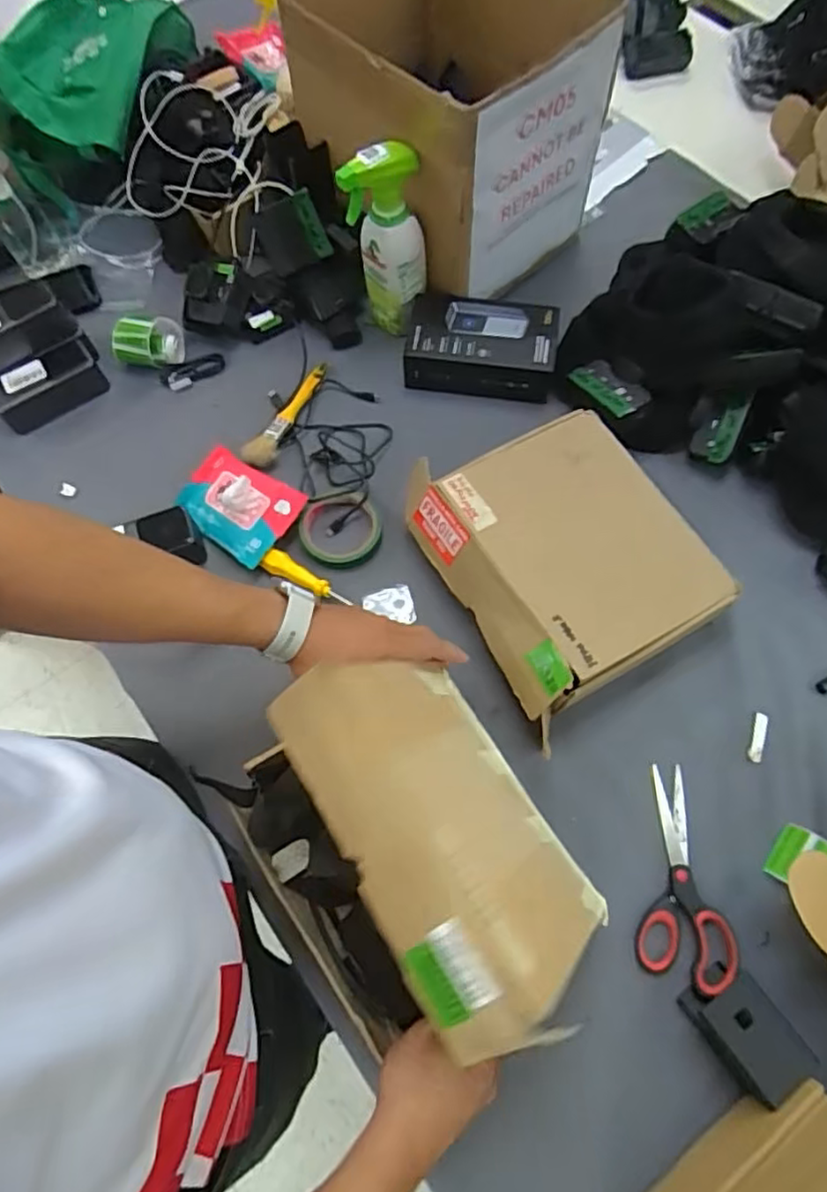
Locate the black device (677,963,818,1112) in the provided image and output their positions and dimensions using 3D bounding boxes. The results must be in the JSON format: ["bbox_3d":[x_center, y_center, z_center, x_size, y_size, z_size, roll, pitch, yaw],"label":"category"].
[{"bbox_3d":[0.271,0.353,0.529,0.054,0.048,0.085,-34,71,-10],"label":"black device"}]

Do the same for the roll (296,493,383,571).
[{"bbox_3d":[-0.083,-0.079,0.738,0.091,0.017,0.089,-1,68,2],"label":"roll"}]

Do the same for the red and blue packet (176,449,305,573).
[{"bbox_3d":[-0.206,-0.105,0.745,0.143,0.037,0.096,31,73,14],"label":"red and blue packet"}]

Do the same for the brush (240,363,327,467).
[{"bbox_3d":[-0.150,-0.221,0.795,0.035,0.024,0.160,27,72,12],"label":"brush"}]

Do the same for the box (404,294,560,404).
[{"bbox_3d":[0.081,-0.304,0.804,0.181,0.061,0.108,9,69,6],"label":"box"}]

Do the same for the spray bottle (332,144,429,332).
[{"bbox_3d":[-0.028,-0.404,0.754,0.076,0.211,0.061,10,69,7],"label":"spray bottle"}]

